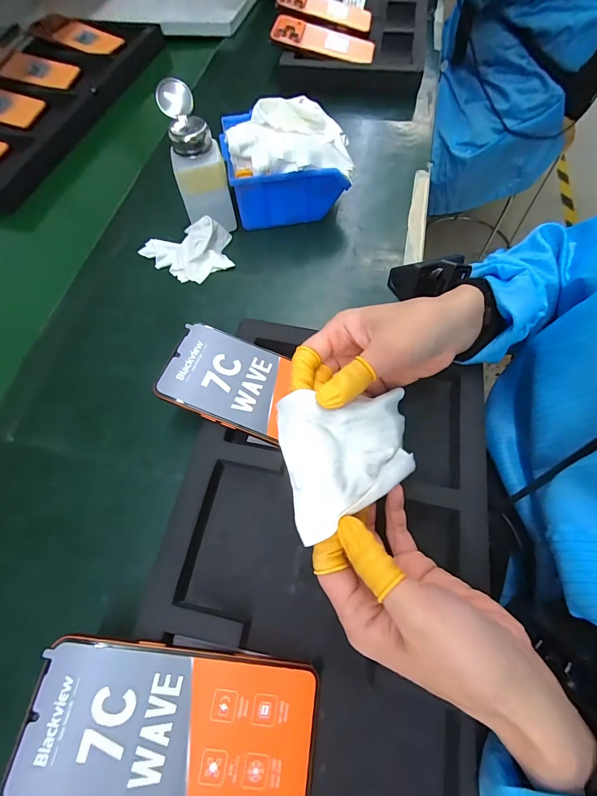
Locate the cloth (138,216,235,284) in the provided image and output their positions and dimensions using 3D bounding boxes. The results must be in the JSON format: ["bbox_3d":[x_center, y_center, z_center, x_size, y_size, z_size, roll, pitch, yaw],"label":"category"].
[{"bbox_3d":[-0.128,-0.166,0.384,0.099,0.026,0.063,-9,65,-1],"label":"cloth"}]

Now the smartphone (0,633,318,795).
[{"bbox_3d":[-0.071,0.191,0.198,0.159,0.006,0.075,12,65,-6],"label":"smartphone"}]

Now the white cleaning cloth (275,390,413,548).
[{"bbox_3d":[0.036,0.037,0.227,0.089,0.031,0.087,-12,67,-5],"label":"white cleaning cloth"}]

